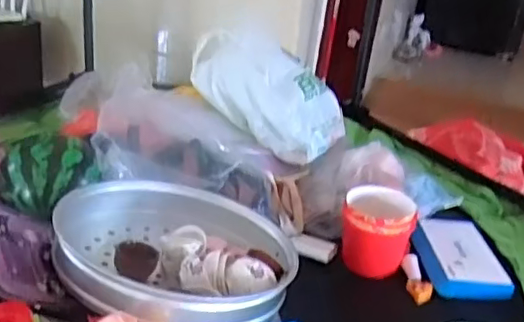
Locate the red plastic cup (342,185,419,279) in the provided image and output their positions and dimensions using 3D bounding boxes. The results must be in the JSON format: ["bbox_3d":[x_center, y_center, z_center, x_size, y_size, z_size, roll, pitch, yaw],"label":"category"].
[{"bbox_3d":[0.211,0.128,1.098,0.129,0.114,0.137,6,25,-3],"label":"red plastic cup"}]

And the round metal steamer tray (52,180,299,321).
[{"bbox_3d":[-0.134,0.140,0.888,0.339,0.105,0.319,-11,38,-46],"label":"round metal steamer tray"}]

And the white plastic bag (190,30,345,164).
[{"bbox_3d":[0.012,-0.154,1.345,0.374,0.196,0.130,39,1,8],"label":"white plastic bag"}]

